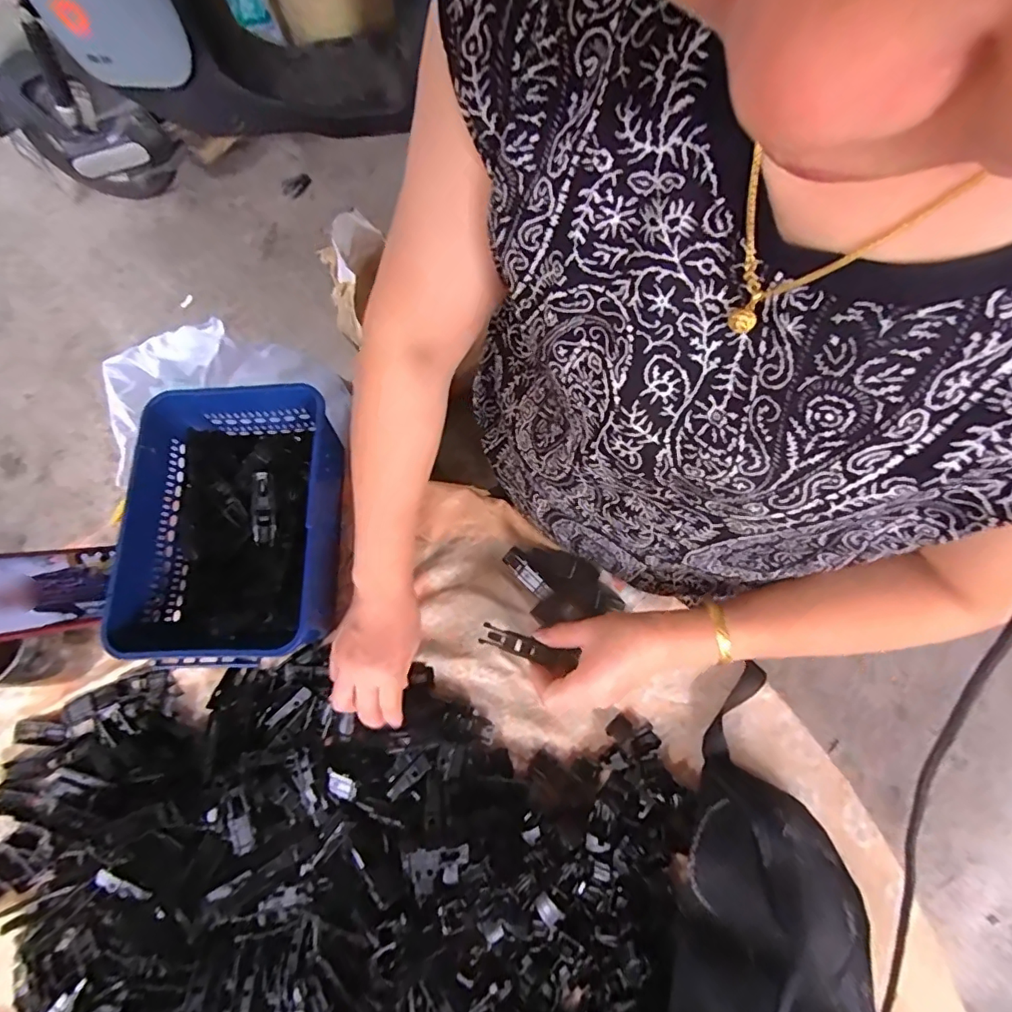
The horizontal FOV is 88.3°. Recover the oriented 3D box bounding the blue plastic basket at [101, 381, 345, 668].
[{"bbox_3d":[-0.257,0.020,0.513,0.174,0.092,0.255,0,75,1],"label":"blue plastic basket"}]

